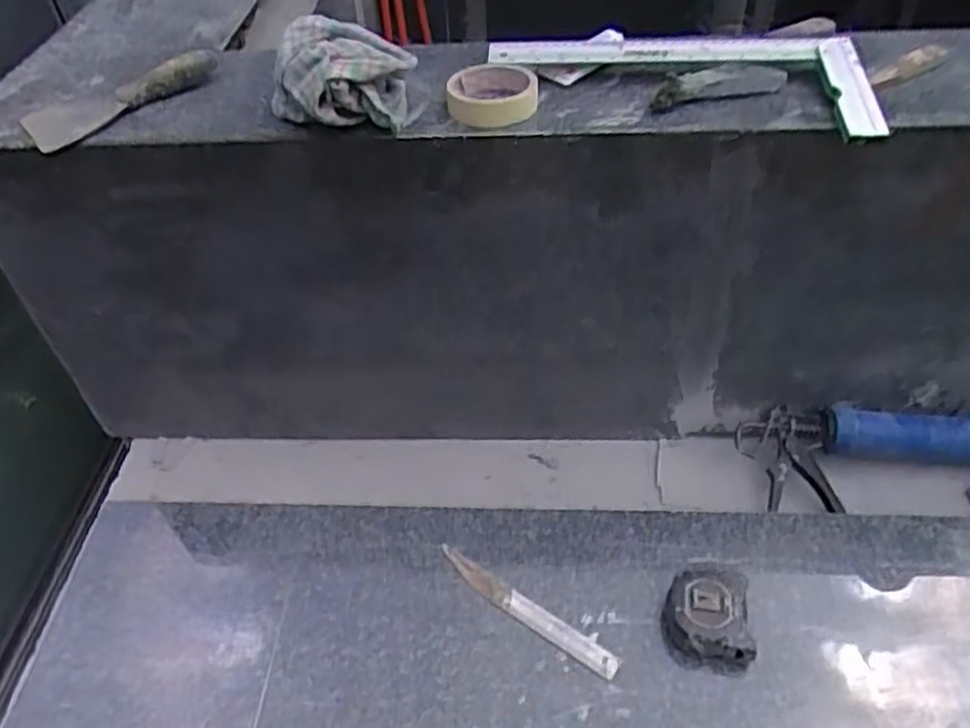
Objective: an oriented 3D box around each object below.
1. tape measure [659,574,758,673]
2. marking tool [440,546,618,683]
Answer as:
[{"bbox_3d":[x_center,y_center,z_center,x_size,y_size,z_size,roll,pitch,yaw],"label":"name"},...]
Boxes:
[{"bbox_3d":[0.227,0.254,0.766,0.087,0.050,0.089,2,45,5],"label":"tape measure"},{"bbox_3d":[0.040,0.259,0.798,0.222,0.006,0.029,29,53,28],"label":"marking tool"}]

